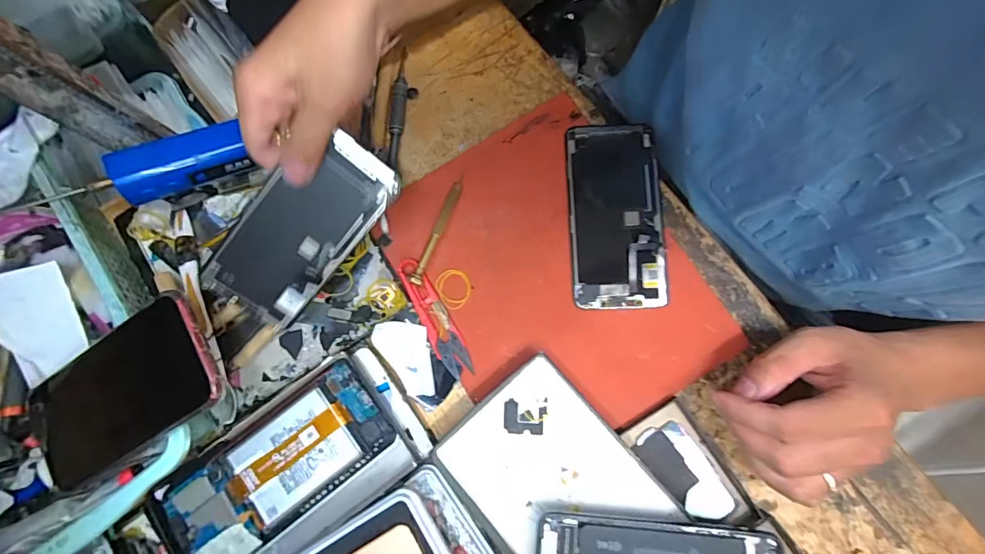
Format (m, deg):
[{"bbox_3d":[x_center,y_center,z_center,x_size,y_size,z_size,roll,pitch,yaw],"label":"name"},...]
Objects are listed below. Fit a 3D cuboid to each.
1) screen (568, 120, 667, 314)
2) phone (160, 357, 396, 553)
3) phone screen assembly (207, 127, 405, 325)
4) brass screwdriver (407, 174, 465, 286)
[{"bbox_3d":[0.099,-0.052,0.356,0.072,0.013,0.152,-1,79,2],"label":"screen"},{"bbox_3d":[-0.154,0.135,0.318,0.159,0.013,0.078,-36,80,-8],"label":"phone"},{"bbox_3d":[-0.140,-0.033,0.323,0.076,0.006,0.150,38,100,-18],"label":"phone screen assembly"},{"bbox_3d":[-0.043,-0.039,0.356,0.009,0.013,0.099,20,78,4],"label":"brass screwdriver"}]

